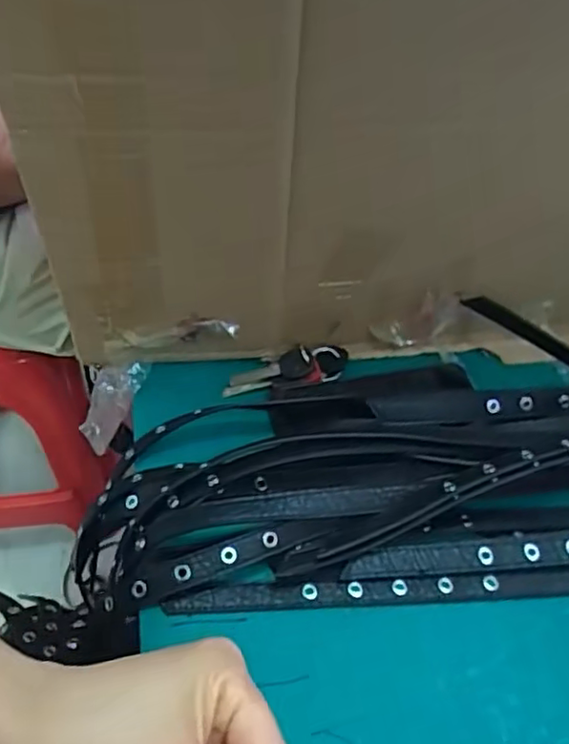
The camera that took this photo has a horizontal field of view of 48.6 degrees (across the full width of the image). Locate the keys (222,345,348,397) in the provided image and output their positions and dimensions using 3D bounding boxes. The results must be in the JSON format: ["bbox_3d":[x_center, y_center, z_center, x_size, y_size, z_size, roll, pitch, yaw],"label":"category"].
[{"bbox_3d":[0.003,-0.004,0.523,0.106,0.017,0.037,-8,49,-10],"label":"keys"}]

